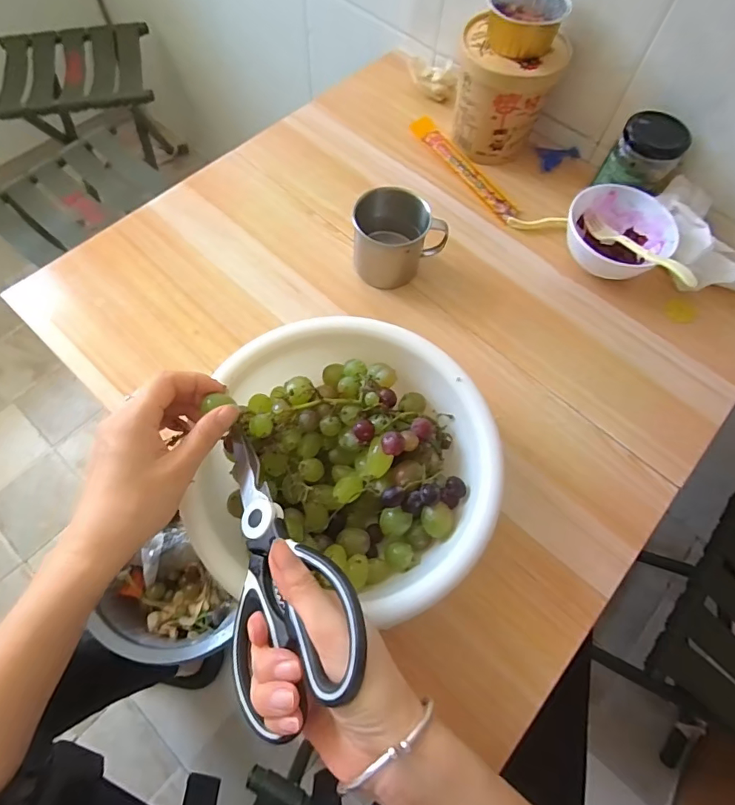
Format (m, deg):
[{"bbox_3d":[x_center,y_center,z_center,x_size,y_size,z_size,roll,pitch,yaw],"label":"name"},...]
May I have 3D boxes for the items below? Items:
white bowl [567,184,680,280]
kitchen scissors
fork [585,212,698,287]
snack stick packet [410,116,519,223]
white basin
[{"bbox_3d":[0.259,-0.172,0.504,0.101,0.052,0.104,1,66,-2],"label":"white bowl"},{"bbox_3d":[-0.045,0.082,0.274,0.082,0.014,0.179,-26,54,23],"label":"kitchen scissors"},{"bbox_3d":[0.274,-0.154,0.480,0.019,0.019,0.141,-23,50,-12],"label":"fork"},{"bbox_3d":[0.114,-0.281,0.568,0.028,0.011,0.177,-30,70,-15],"label":"snack stick packet"},{"bbox_3d":[-0.010,0.048,0.373,0.207,0.082,0.202,1,66,-2],"label":"white basin"}]

